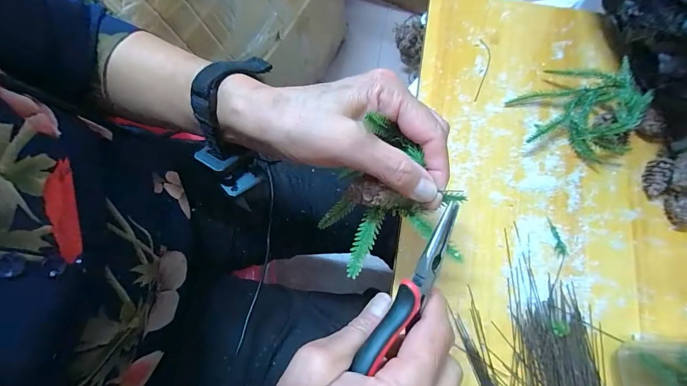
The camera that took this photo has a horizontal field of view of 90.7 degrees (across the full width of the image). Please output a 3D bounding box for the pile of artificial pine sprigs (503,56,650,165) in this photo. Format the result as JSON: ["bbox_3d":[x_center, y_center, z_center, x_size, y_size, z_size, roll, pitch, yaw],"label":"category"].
[{"bbox_3d":[0.232,-0.084,0.333,0.115,0.042,0.096,8,73,3],"label":"pile of artificial pine sprigs"}]

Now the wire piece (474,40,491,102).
[{"bbox_3d":[0.152,-0.133,0.369,0.014,0.004,0.078,11,74,4],"label":"wire piece"}]

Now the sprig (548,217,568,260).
[{"bbox_3d":[0.199,0.042,0.316,0.010,0.004,0.037,-13,74,-4],"label":"sprig"}]

